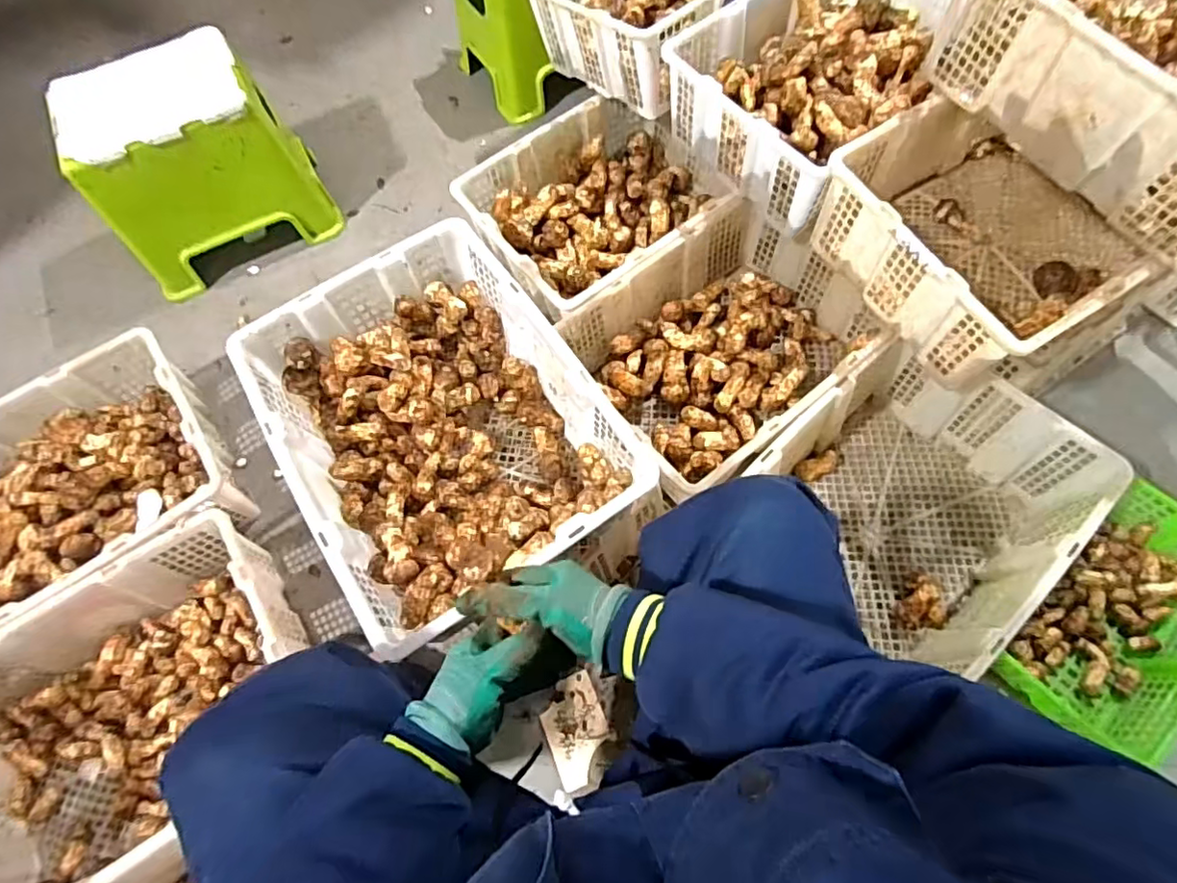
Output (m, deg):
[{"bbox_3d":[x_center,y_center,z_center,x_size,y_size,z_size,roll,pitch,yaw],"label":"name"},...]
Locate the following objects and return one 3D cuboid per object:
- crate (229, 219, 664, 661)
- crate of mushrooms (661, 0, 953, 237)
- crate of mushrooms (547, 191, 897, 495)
[{"bbox_3d":[-0.187,-0.011,0.785,0.350,0.164,0.468,-34,69,-12],"label":"crate"},{"bbox_3d":[0.375,-0.601,0.983,0.332,0.145,0.484,40,74,18],"label":"crate of mushrooms"},{"bbox_3d":[0.229,-0.155,0.976,0.444,0.182,0.351,-34,69,-12],"label":"crate of mushrooms"}]

